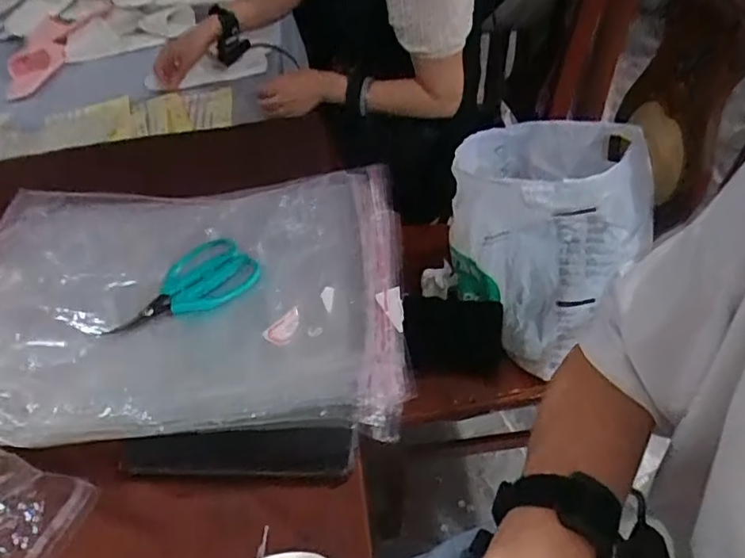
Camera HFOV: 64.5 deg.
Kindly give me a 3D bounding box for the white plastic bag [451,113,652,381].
[{"bbox_3d":[0.244,-0.081,0.856,0.240,0.253,0.313,0,43,8],"label":"white plastic bag"}]

